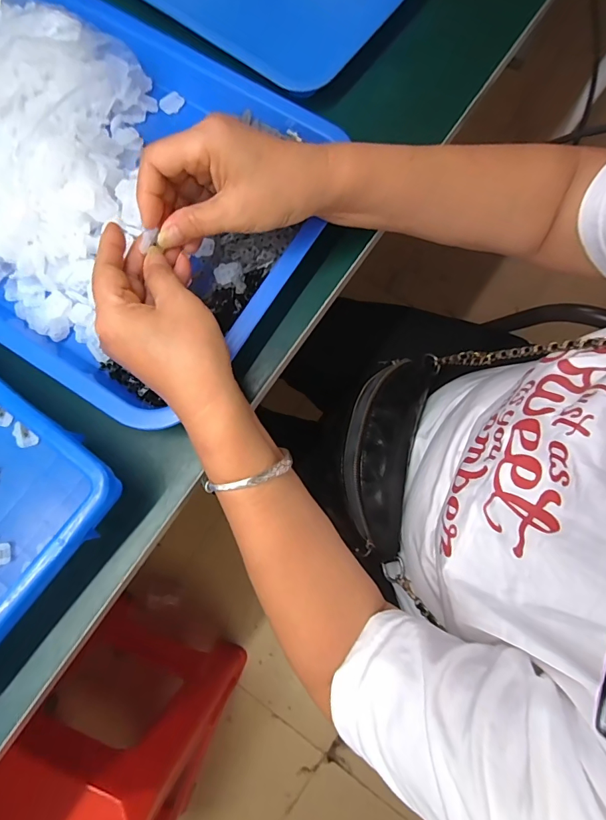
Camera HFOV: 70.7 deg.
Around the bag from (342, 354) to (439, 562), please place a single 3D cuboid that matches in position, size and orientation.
[{"bbox_3d":[0.092,0.036,0.479,0.083,0.064,0.235,18,80,3],"label":"bag"}]

